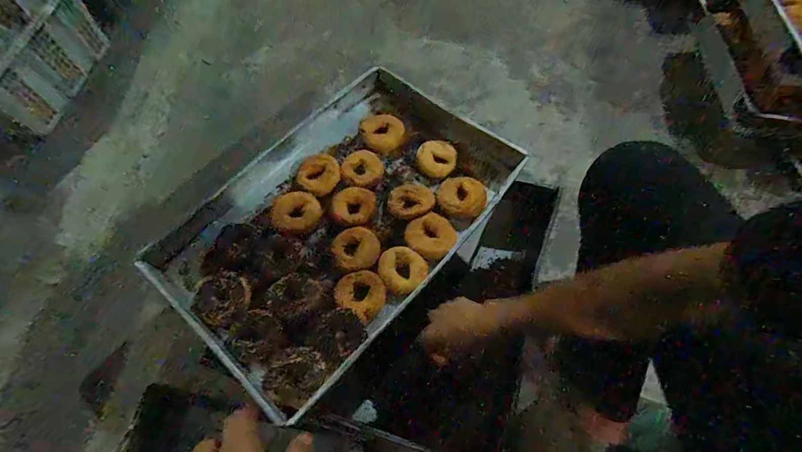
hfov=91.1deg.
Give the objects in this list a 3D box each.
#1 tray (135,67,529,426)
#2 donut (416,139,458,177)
[{"bbox_3d":[-0.115,-0.031,0.737,0.430,0.051,0.618,39,70,18],"label":"tray"},{"bbox_3d":[0.072,-0.138,0.797,0.078,0.027,0.069,20,66,13],"label":"donut"}]

